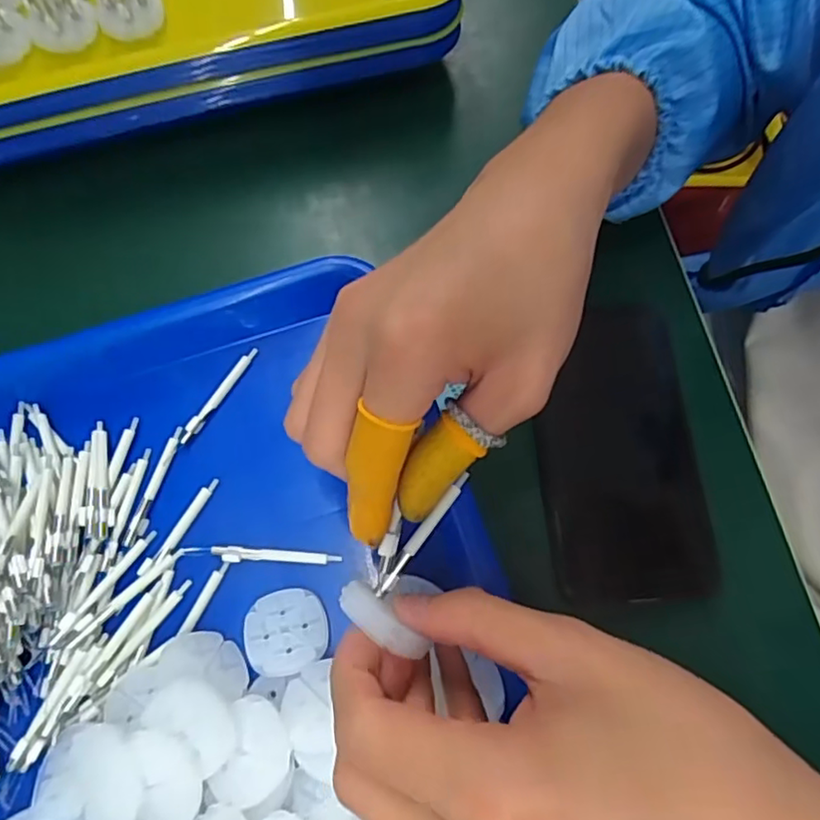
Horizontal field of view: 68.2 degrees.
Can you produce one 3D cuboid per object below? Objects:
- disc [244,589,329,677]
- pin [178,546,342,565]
[{"bbox_3d":[-0.054,0.096,0.263,0.034,0.004,0.035,0,55,-1],"label":"disc"},{"bbox_3d":[-0.069,0.068,0.281,0.073,0.004,0.006,2,72,2],"label":"pin"}]

